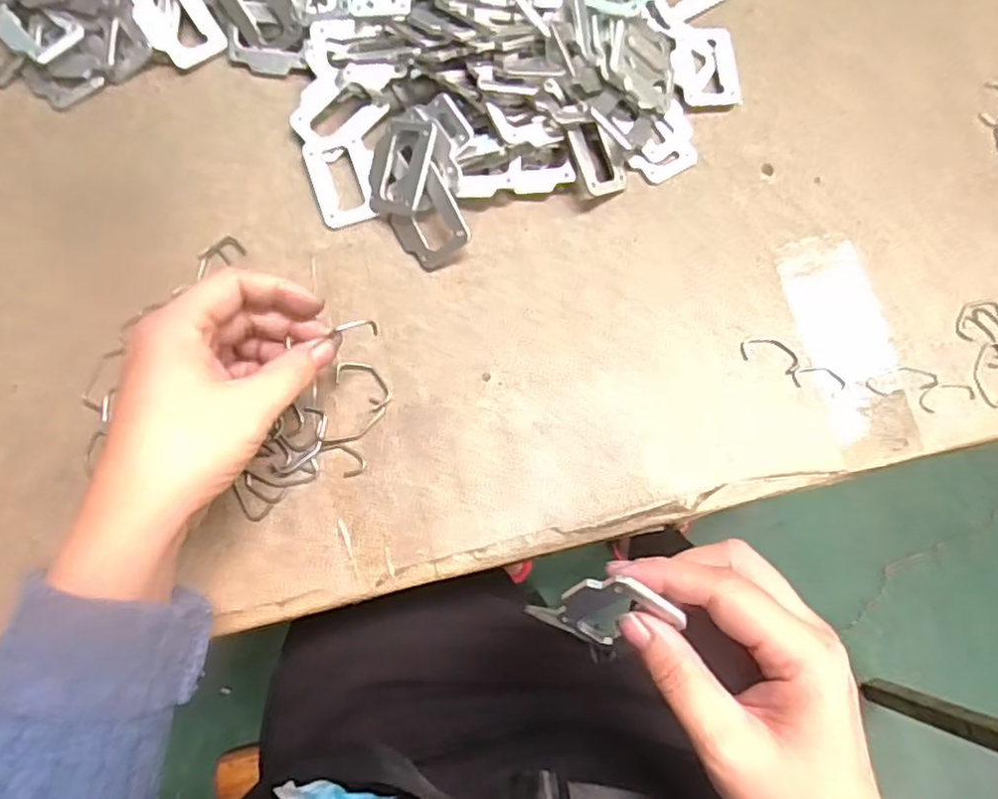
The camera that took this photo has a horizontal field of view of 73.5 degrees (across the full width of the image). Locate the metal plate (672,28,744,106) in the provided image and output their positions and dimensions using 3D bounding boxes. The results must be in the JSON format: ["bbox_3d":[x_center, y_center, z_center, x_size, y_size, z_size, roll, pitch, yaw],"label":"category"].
[{"bbox_3d":[0.125,-0.204,0.408,0.039,0.005,0.053,-4,77,-3],"label":"metal plate"}]

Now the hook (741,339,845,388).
[{"bbox_3d":[0.164,-0.019,0.372,0.060,0.004,0.018,28,77,5],"label":"hook"}]

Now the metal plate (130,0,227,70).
[{"bbox_3d":[-0.191,-0.223,0.392,0.037,0.004,0.053,-36,105,-10],"label":"metal plate"}]

